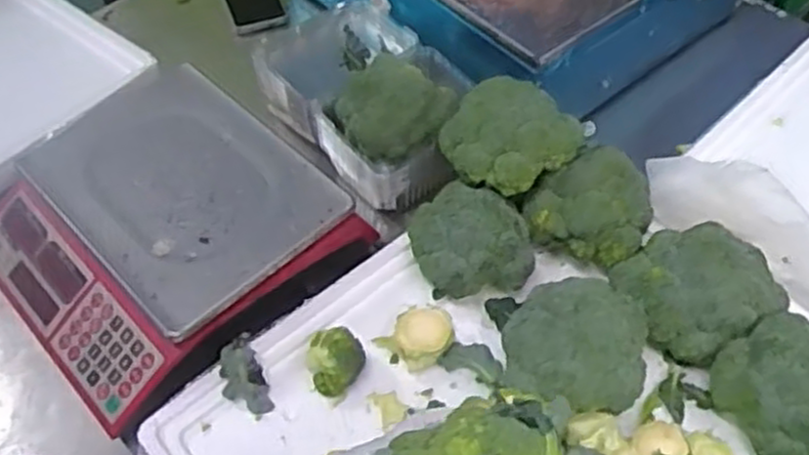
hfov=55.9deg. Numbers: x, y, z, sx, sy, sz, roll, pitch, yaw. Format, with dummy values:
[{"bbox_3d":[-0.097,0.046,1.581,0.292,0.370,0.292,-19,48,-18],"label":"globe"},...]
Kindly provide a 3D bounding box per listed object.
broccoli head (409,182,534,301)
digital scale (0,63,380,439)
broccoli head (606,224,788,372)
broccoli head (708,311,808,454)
[{"bbox_3d":[0.064,0.010,0.740,0.107,0.081,0.104,-1,53,1],"label":"broccoli head"},{"bbox_3d":[-0.253,-0.007,0.760,0.290,0.083,0.296,-38,61,-24],"label":"digital scale"},{"bbox_3d":[0.262,0.056,0.697,0.117,0.075,0.116,-1,53,1],"label":"broccoli head"},{"bbox_3d":[0.329,0.133,0.633,0.104,0.090,0.120,-22,56,-15],"label":"broccoli head"}]

